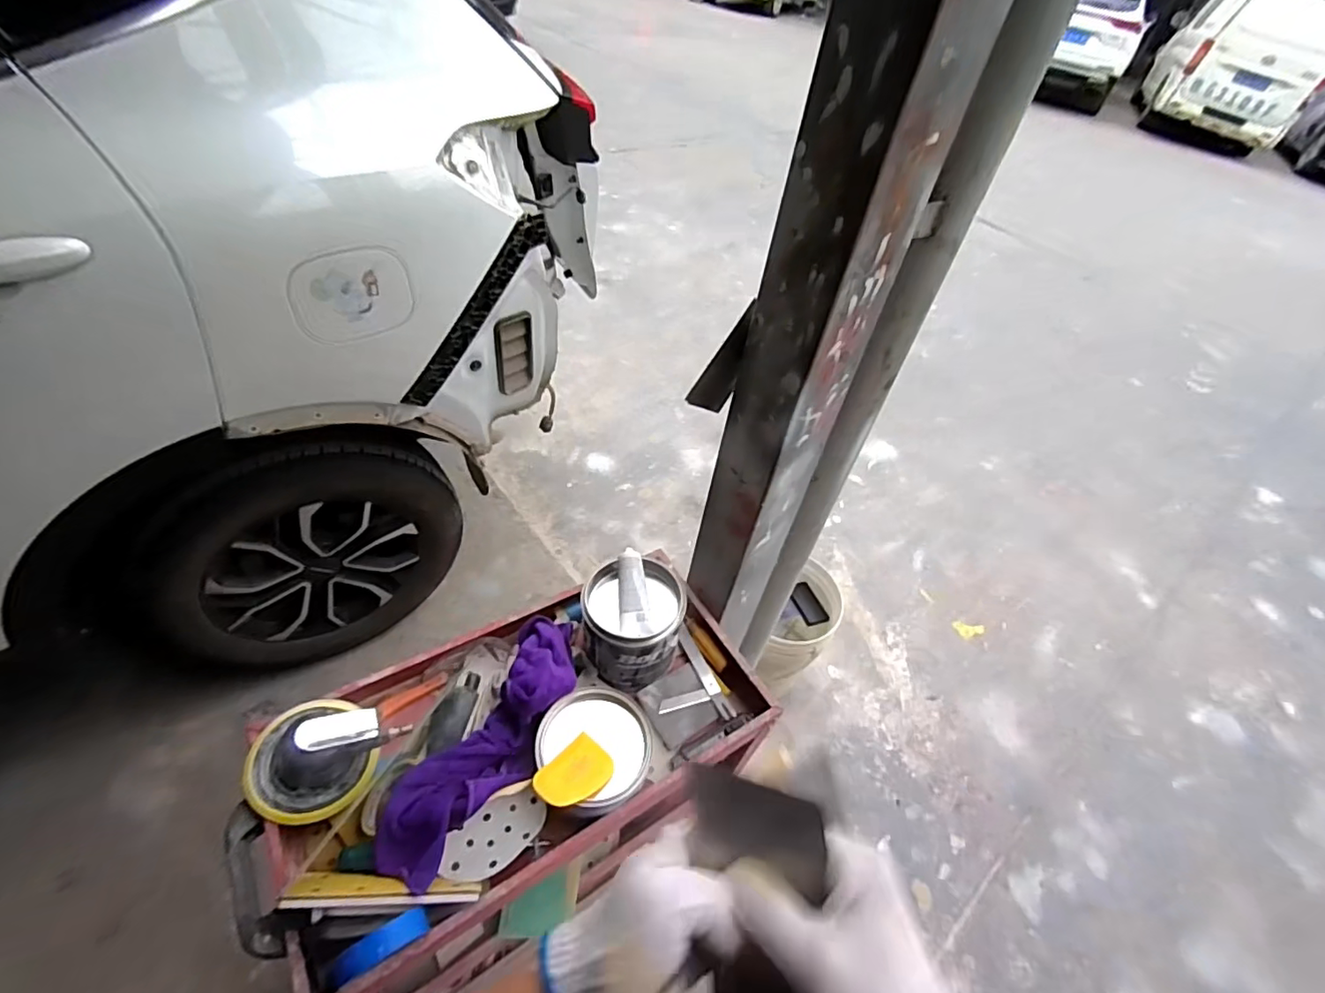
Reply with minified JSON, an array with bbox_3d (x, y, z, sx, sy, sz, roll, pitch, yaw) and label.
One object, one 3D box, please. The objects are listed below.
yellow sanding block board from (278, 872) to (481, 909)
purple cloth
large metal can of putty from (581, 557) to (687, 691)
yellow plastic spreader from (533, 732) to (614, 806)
[{"bbox_3d":[-0.301,0.431,0.622,0.196,0.024,0.032,12,45,-16],"label":"yellow sanding block board"},{"bbox_3d":[-0.218,0.312,0.750,0.121,0.075,0.362,22,46,12],"label":"purple cloth"},{"bbox_3d":[-0.046,0.199,0.895,0.148,0.147,0.145,5,45,-5],"label":"large metal can of putty"},{"bbox_3d":[-0.110,0.355,0.722,0.068,0.007,0.094,37,41,22],"label":"yellow plastic spreader"}]

